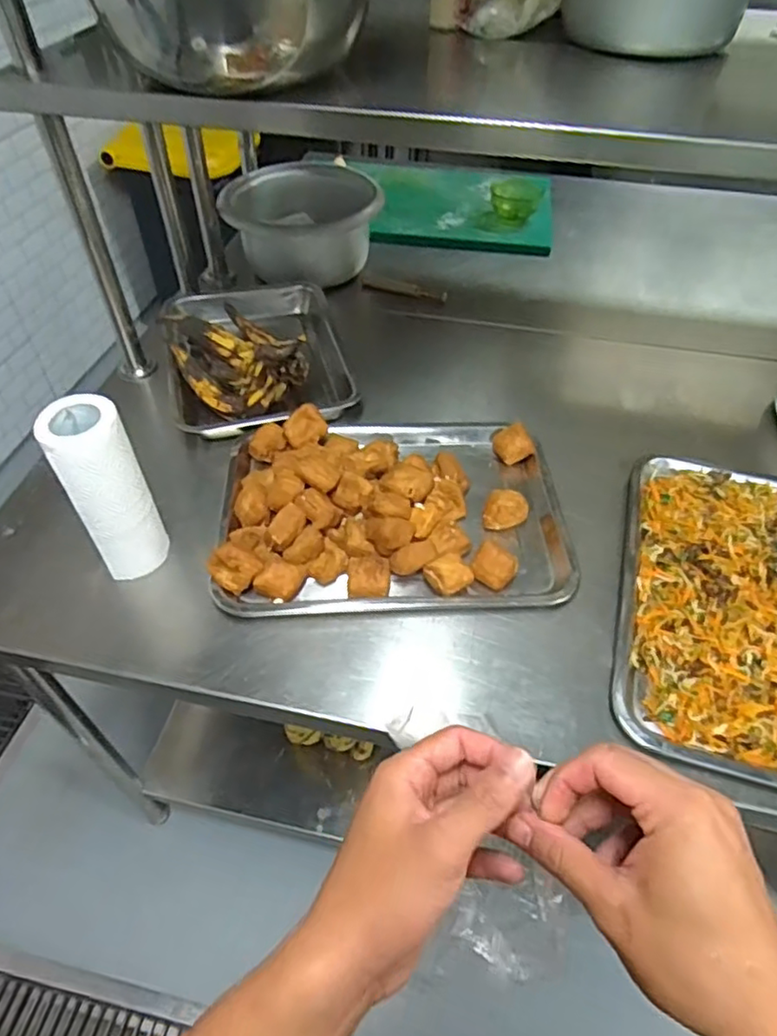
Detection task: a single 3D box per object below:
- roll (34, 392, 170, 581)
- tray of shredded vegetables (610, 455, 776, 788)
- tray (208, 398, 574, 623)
[{"bbox_3d":[-0.298,-0.028,0.679,0.075,0.205,0.070,-22,53,-20],"label":"roll"},{"bbox_3d":[0.423,0.092,0.710,0.304,0.030,0.423,14,50,11],"label":"tray of shredded vegetables"},{"bbox_3d":[0.006,-0.030,0.788,0.418,0.080,0.311,-1,49,-2],"label":"tray"}]

